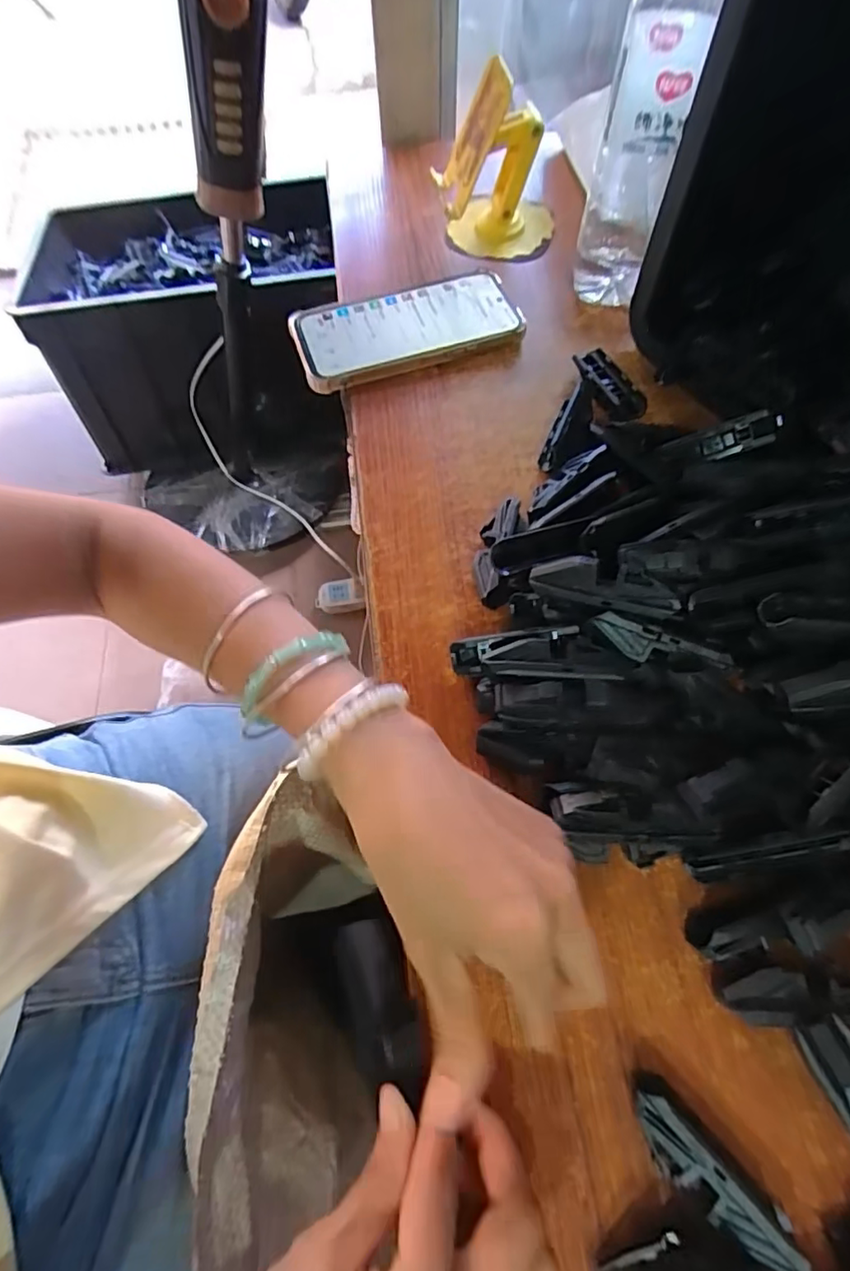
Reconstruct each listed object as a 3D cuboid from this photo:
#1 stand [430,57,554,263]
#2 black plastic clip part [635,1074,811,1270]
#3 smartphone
[{"bbox_3d":[0.058,-0.373,0.461,0.102,0.103,0.072,5,65,4],"label":"stand"},{"bbox_3d":[0.108,0.206,0.220,0.022,0.023,0.069,-41,70,-17],"label":"black plastic clip part"},{"bbox_3d":[-0.013,-0.232,0.439,0.166,0.017,0.079,-18,66,-7],"label":"smartphone"}]

